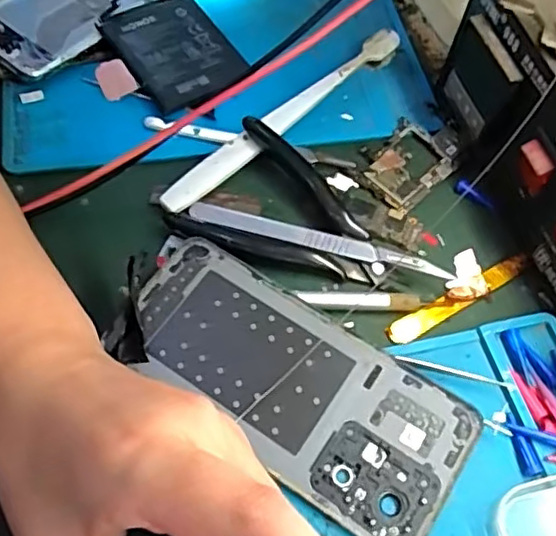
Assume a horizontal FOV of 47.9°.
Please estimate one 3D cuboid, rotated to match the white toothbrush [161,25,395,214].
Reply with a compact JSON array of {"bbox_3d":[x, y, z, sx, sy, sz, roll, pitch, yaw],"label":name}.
[{"bbox_3d":[0.006,-0.086,0.352,0.015,0.016,0.182,41,64,19],"label":"white toothbrush"}]

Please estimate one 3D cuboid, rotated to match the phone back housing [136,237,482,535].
[{"bbox_3d":[0.005,0.051,0.272,0.156,0.009,0.070,31,61,14],"label":"phone back housing"}]

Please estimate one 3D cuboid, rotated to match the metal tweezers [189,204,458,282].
[{"bbox_3d":[0.022,-0.014,0.314,0.134,0.008,0.014,13,59,4],"label":"metal tweezers"}]

